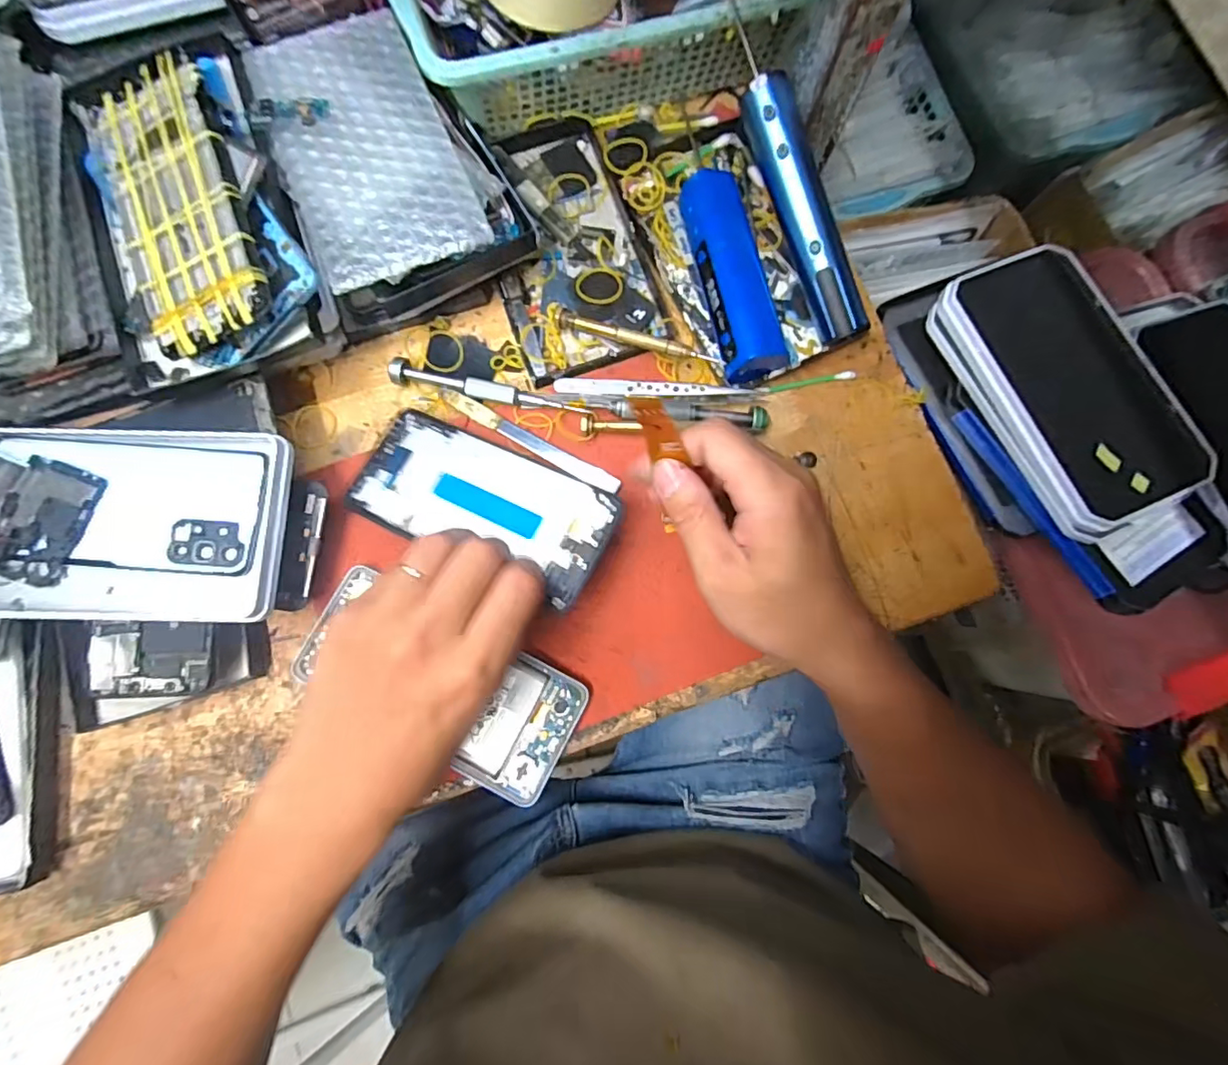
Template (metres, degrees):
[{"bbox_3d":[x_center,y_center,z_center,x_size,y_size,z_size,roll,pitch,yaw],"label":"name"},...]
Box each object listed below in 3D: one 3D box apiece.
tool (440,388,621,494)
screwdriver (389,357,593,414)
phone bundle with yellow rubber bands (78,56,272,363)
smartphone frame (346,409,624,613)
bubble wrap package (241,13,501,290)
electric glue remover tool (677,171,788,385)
[{"bbox_3d":[-0.053,-0.056,0.342,0.125,0.005,0.012,28,81,4],"label":"tool"},{"bbox_3d":[-0.077,-0.089,0.345,0.125,0.010,0.013,11,80,1],"label":"screwdriver"},{"bbox_3d":[-0.236,-0.176,0.296,0.070,0.026,0.151,-19,81,-4],"label":"phone bundle with yellow rubber bands"},{"bbox_3d":[-0.076,-0.018,0.319,0.156,0.009,0.071,23,71,15],"label":"smartphone frame"},{"bbox_3d":[-0.144,-0.223,0.316,0.094,0.012,0.167,-24,82,-5],"label":"bubble wrap package"},{"bbox_3d":[0.072,-0.160,0.350,0.038,0.032,0.132,-16,81,-4],"label":"electric glue remover tool"}]

